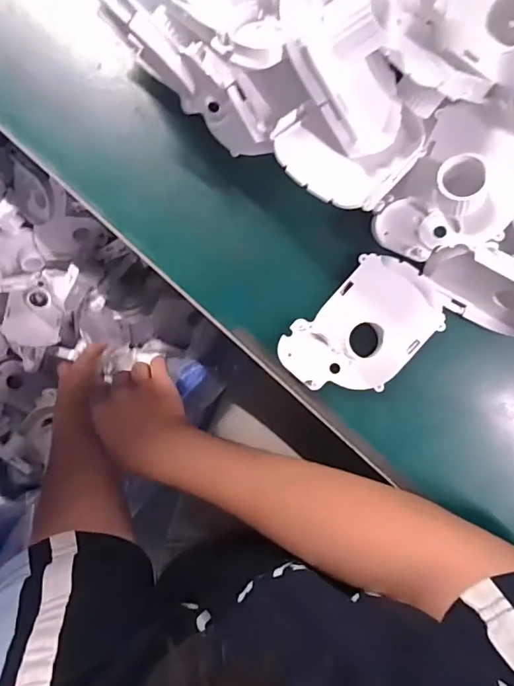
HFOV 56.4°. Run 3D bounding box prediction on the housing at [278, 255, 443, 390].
[{"bbox_3d":[0.071,-0.008,0.322,0.068,0.016,0.101,44,92,-2],"label":"housing"}]

